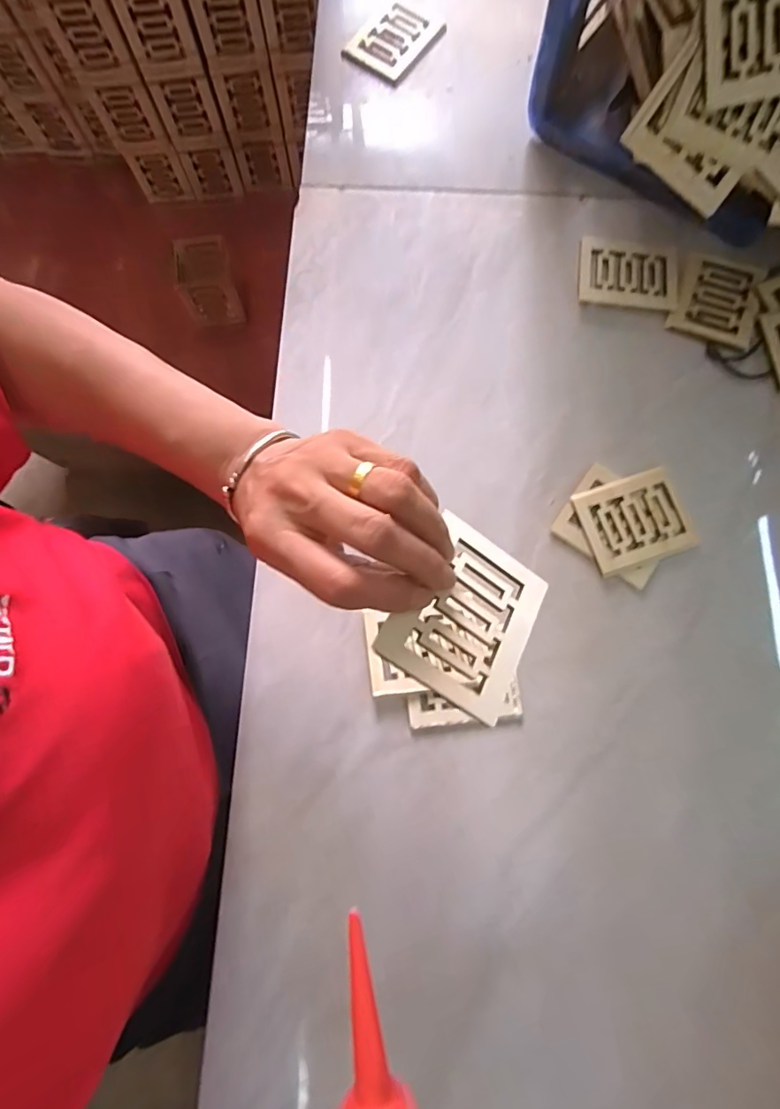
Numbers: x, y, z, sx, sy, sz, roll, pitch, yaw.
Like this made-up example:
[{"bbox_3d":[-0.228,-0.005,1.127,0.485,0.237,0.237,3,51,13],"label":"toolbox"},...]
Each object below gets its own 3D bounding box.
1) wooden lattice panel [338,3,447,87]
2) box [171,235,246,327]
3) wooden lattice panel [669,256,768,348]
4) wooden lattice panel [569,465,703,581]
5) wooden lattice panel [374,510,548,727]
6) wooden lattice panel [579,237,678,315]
[{"bbox_3d":[0.005,-0.477,0.460,0.061,0.011,0.076,34,82,6],"label":"wooden lattice panel"},{"bbox_3d":[-0.235,-0.353,0.643,0.067,0.068,0.075,-11,80,-2],"label":"box"},{"bbox_3d":[0.270,-0.211,0.410,0.067,0.006,0.074,19,80,4],"label":"wooden lattice panel"},{"bbox_3d":[0.186,-0.025,0.378,0.078,0.006,0.067,-18,80,-3],"label":"wooden lattice panel"},{"bbox_3d":[0.038,0.028,0.234,0.067,0.004,0.080,34,62,-10],"label":"wooden lattice panel"},{"bbox_3d":[0.200,-0.234,0.416,0.082,0.005,0.061,8,80,2],"label":"wooden lattice panel"}]

